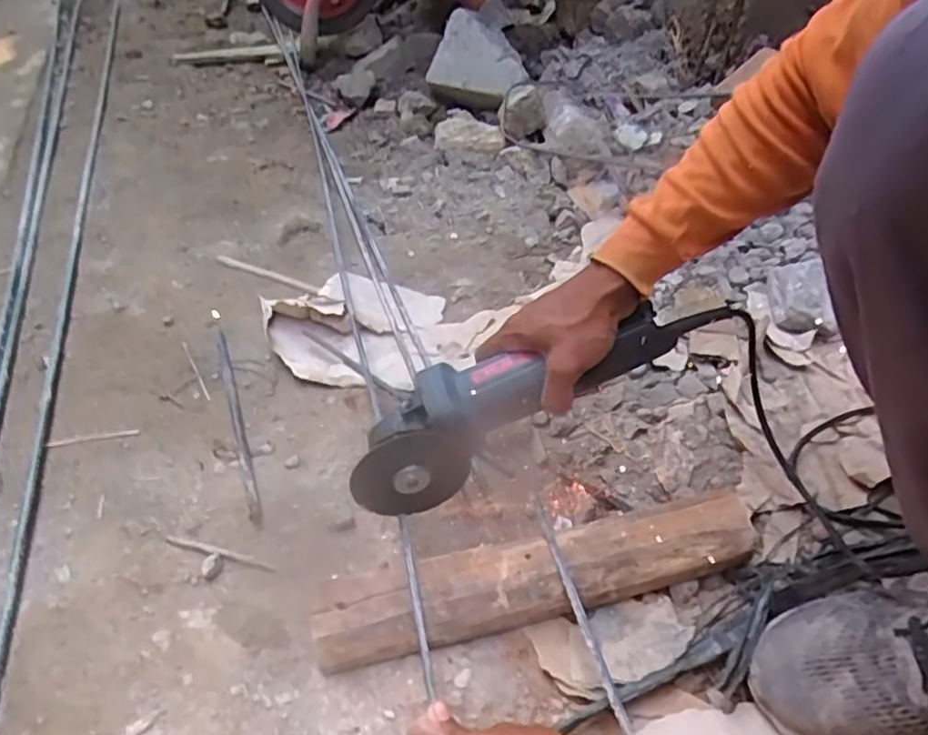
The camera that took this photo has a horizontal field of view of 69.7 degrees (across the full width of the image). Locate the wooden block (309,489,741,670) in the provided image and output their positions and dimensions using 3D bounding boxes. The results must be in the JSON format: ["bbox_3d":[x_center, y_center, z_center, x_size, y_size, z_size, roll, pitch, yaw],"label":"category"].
[{"bbox_3d":[0.060,0.167,0.543,0.358,0.047,0.066,-12,44,-9],"label":"wooden block"}]

